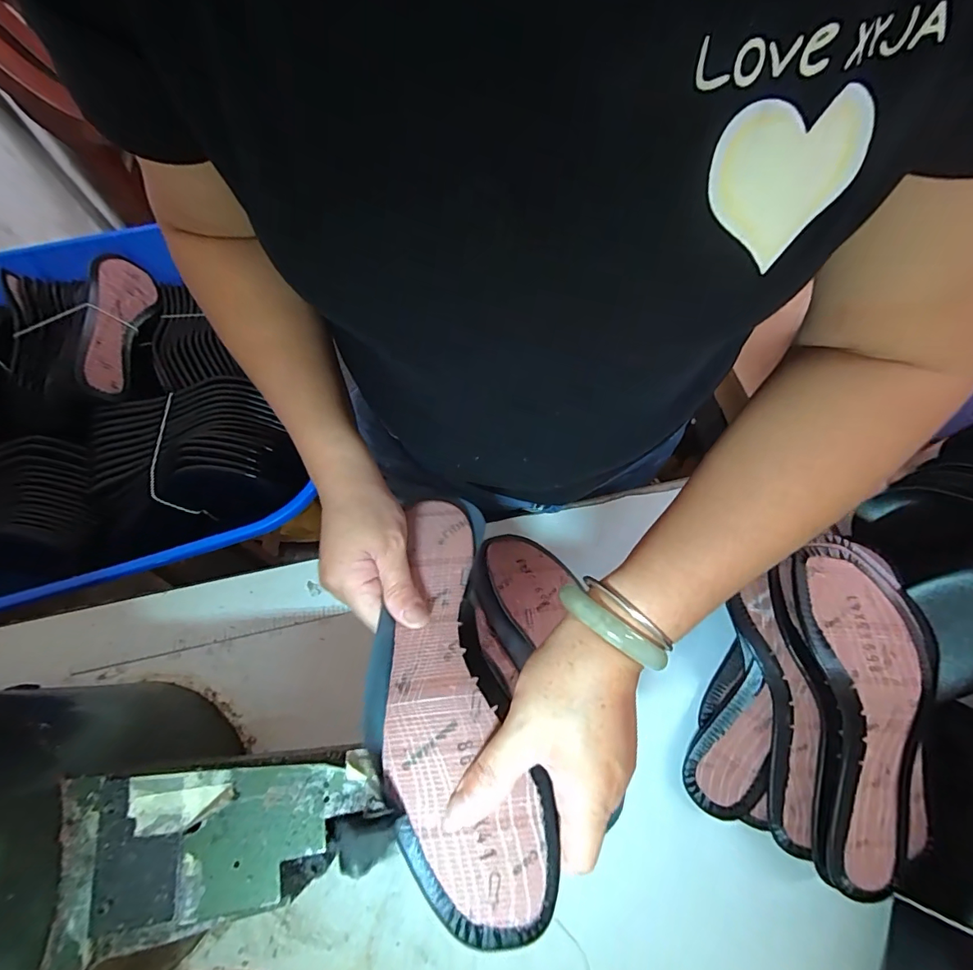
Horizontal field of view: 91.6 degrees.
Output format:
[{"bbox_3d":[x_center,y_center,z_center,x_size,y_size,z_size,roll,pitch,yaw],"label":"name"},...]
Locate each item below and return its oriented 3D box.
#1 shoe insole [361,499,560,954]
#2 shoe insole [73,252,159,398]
[{"bbox_3d":[-0.026,0.118,0.294,0.091,0.025,0.250,-8,55,-4],"label":"shoe insole"},{"bbox_3d":[-0.474,-0.212,0.598,0.020,0.070,0.229,-21,57,26],"label":"shoe insole"}]

